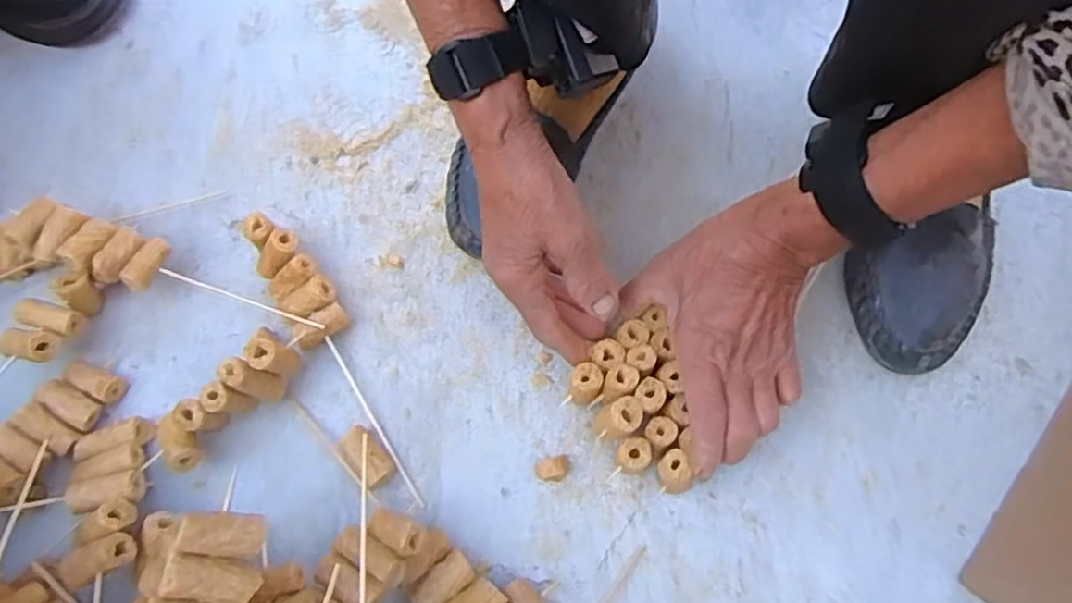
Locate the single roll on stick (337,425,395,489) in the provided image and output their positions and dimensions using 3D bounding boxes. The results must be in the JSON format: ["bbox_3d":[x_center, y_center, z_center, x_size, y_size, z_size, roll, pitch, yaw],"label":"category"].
[{"bbox_3d":[-0.107,0.097,0.434,0.022,0.023,0.037,-42,74,-11],"label":"single roll on stick"}]

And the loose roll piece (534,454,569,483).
[{"bbox_3d":[0.010,0.105,0.432,0.021,0.016,0.016,-10,71,-1],"label":"loose roll piece"}]

